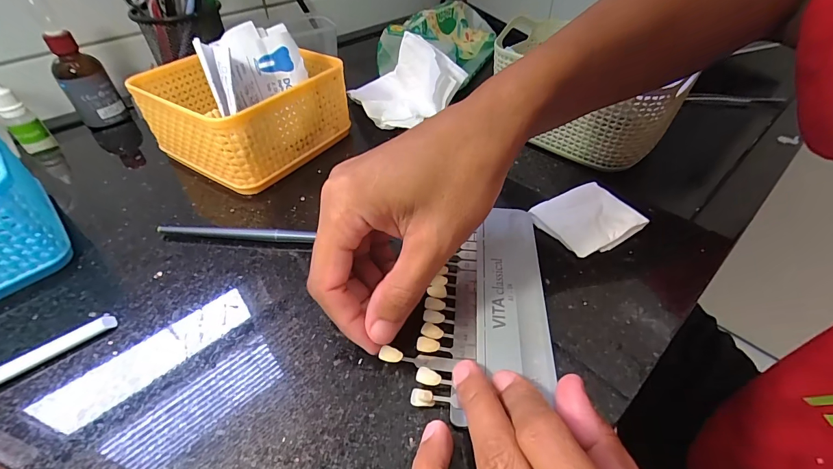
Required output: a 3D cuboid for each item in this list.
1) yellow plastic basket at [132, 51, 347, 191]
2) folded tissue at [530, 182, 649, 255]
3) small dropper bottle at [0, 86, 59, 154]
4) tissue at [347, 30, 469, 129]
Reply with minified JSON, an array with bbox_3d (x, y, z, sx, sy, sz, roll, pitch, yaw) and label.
[{"bbox_3d":[-0.147,-0.111,0.336,0.132,0.064,0.129,25,50,24],"label":"yellow plastic basket"},{"bbox_3d":[0.116,-0.011,0.263,0.058,0.012,0.052,-20,48,-18],"label":"folded tissue"},{"bbox_3d":[-0.370,-0.109,0.357,0.023,0.063,0.024,29,52,27],"label":"small dropper bottle"},{"bbox_3d":[-0.010,-0.150,0.375,0.108,0.054,0.098,-12,46,-10],"label":"tissue"}]

